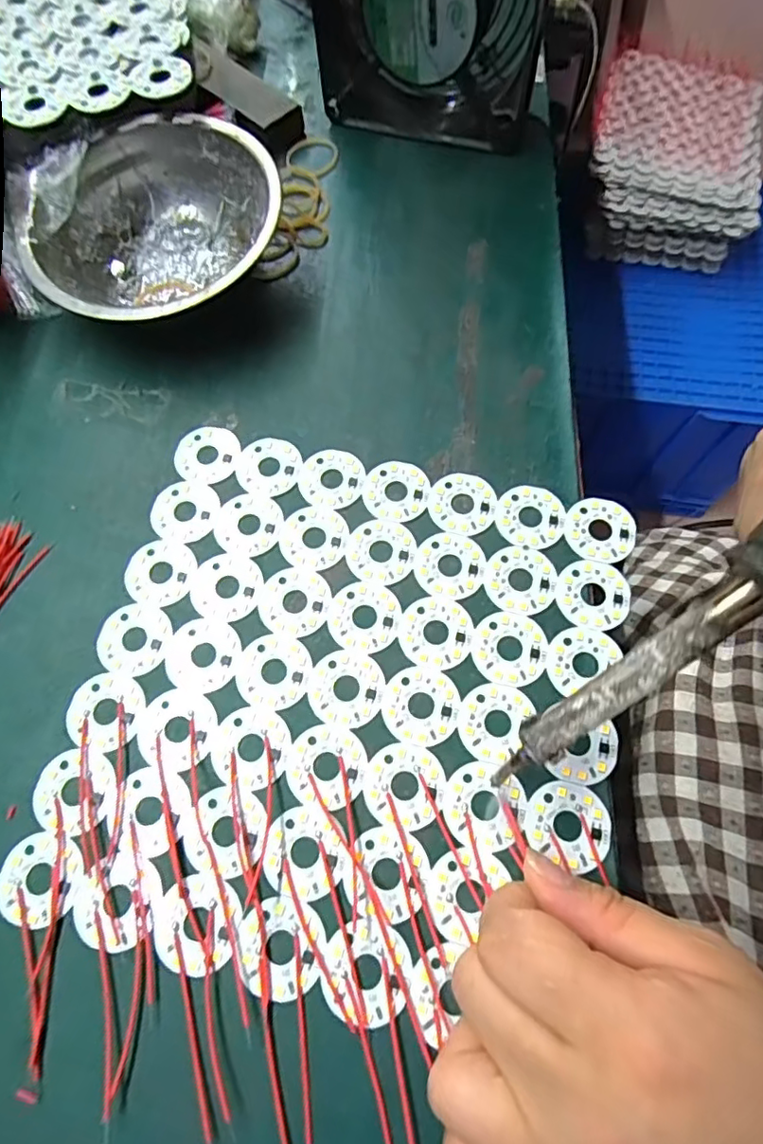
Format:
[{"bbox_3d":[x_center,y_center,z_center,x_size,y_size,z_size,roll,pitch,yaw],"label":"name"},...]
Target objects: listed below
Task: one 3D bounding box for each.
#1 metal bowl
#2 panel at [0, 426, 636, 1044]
[{"bbox_3d":[-0.112,-0.170,0.294,0.118,0.045,0.122,0,69,1],"label":"metal bowl"},{"bbox_3d":[-0.015,0.046,0.233,0.208,0.004,0.208,12,70,5],"label":"panel"}]

